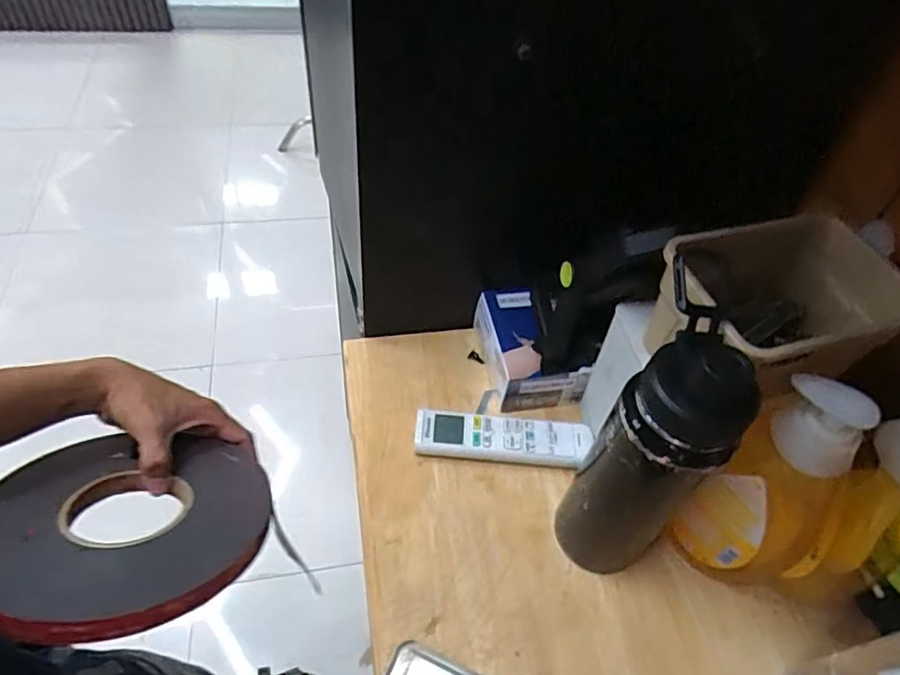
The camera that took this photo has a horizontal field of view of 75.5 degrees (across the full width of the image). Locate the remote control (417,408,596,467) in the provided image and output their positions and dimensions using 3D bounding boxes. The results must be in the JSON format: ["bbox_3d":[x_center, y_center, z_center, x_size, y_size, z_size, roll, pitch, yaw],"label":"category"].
[{"bbox_3d":[0.052,0.101,0.580,0.171,0.026,0.044,6,50,-1],"label":"remote control"}]

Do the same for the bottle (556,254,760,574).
[{"bbox_3d":[0.145,0.089,0.444,0.075,0.270,0.099,27,53,16],"label":"bottle"}]

